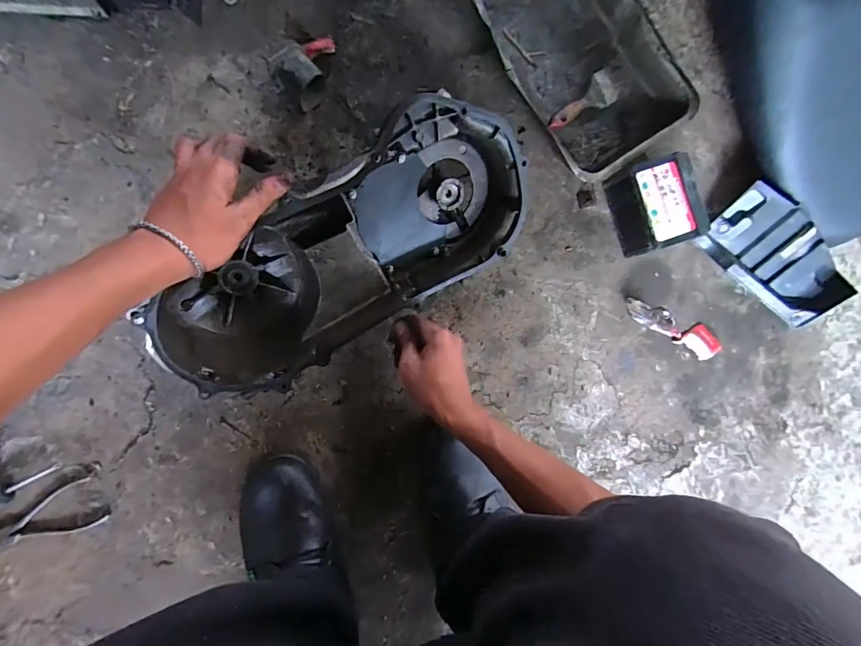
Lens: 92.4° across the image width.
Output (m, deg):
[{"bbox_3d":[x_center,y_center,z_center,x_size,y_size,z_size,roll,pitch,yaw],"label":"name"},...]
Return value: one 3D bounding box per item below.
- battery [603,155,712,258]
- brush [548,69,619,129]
[{"bbox_3d":[0.300,-0.156,0.550,0.092,0.072,0.110,-16,92,-9],"label":"battery"},{"bbox_3d":[0.192,-0.279,0.524,0.137,0.013,0.042,-40,96,-24],"label":"brush"}]

